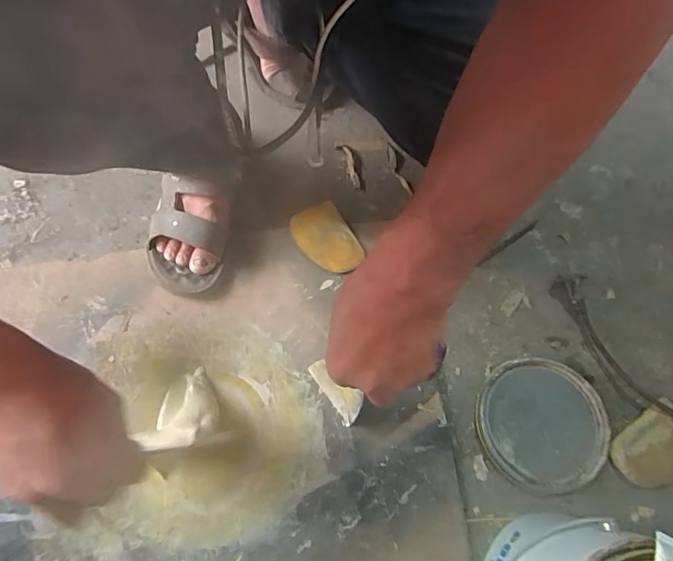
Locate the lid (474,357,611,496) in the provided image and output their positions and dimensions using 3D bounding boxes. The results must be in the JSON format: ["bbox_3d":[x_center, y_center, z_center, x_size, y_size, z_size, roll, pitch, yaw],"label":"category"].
[{"bbox_3d":[0.229,0.159,0.499,0.141,0.007,0.137,1,69,-2],"label":"lid"}]

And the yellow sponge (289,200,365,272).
[{"bbox_3d":[-0.014,-0.052,0.566,0.065,0.012,0.098,-26,72,-11],"label":"yellow sponge"}]

